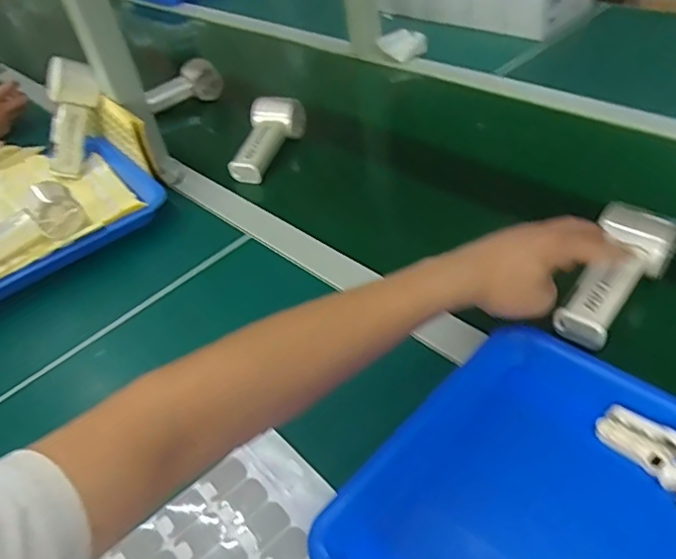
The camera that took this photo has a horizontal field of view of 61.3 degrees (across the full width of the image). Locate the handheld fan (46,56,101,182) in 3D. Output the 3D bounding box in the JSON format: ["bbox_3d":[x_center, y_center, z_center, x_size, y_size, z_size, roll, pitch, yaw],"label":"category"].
[{"bbox_3d":[-0.374,-0.219,0.796,0.053,0.169,0.052,19,39,-8],"label":"handheld fan"}]

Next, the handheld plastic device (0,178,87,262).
[{"bbox_3d":[-0.388,-0.057,0.690,0.155,0.053,0.060,-36,45,-15],"label":"handheld plastic device"}]

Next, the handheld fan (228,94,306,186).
[{"bbox_3d":[-0.103,-0.194,0.798,0.055,0.067,0.151,12,55,22],"label":"handheld fan"}]

